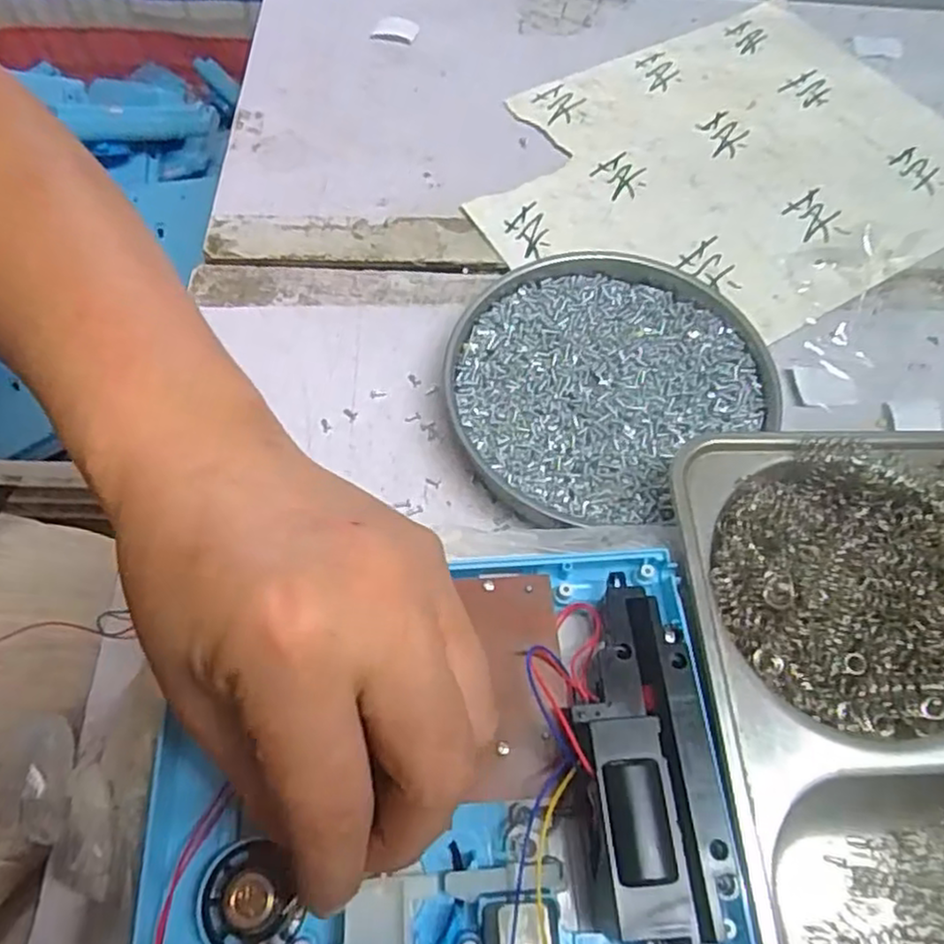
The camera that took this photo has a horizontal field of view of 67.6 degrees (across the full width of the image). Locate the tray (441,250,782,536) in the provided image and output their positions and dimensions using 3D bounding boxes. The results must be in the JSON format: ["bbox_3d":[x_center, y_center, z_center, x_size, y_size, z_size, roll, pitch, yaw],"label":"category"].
[{"bbox_3d":[0.057,-0.040,0.307,0.130,0.019,0.127,0,62,-1],"label":"tray"}]

